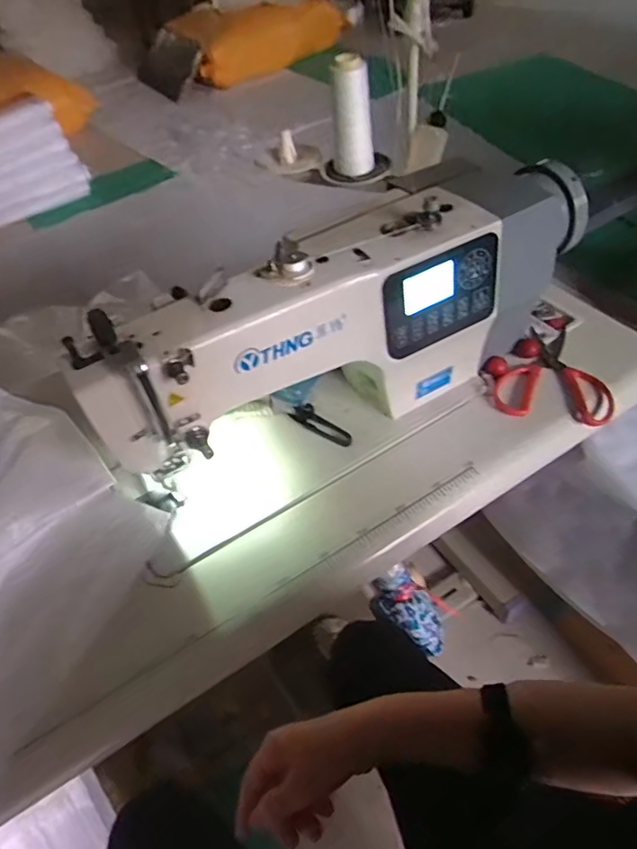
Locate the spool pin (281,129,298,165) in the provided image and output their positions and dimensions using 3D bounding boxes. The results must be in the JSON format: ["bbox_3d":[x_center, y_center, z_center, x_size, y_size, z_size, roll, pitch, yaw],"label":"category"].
[{"bbox_3d":[-0.052,-0.492,1.008,0.024,0.061,0.021,-9,49,-2],"label":"spool pin"}]

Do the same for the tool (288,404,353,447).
[{"bbox_3d":[0.005,-0.001,0.712,0.095,0.009,0.034,34,60,30],"label":"tool"}]

